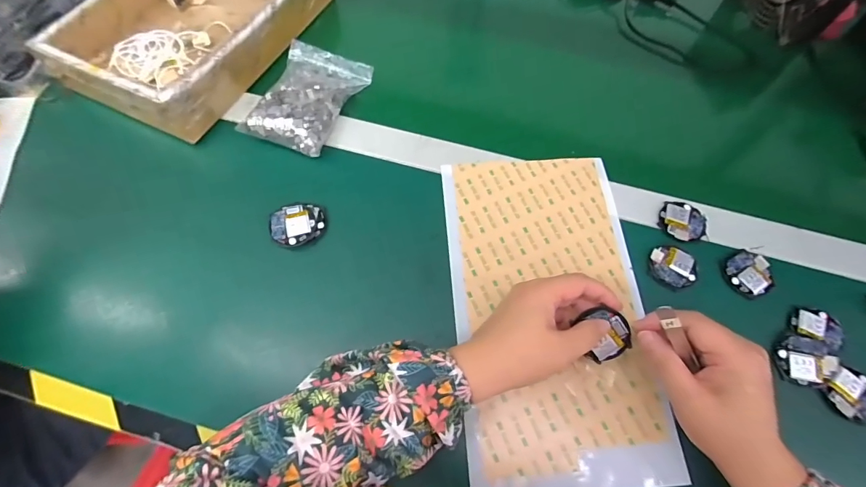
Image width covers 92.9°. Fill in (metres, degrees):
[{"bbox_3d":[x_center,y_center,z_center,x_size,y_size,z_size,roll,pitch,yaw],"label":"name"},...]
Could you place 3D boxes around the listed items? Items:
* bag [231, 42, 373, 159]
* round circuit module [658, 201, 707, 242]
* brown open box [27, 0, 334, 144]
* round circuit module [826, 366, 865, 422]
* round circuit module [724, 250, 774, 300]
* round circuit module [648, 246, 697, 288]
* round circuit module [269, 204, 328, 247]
[{"bbox_3d":[-0.134,-0.157,0.444,0.089,0.044,0.132,20,68,8],"label":"bag"},{"bbox_3d":[0.246,-0.020,0.403,0.043,0.006,0.040,0,67,-1],"label":"round circuit module"},{"bbox_3d":[-0.266,-0.257,0.473,0.194,0.074,0.273,25,69,10],"label":"brown open box"},{"bbox_3d":[0.347,0.124,0.340,0.040,0.010,0.041,0,67,-1],"label":"round circuit module"},{"bbox_3d":[0.296,0.027,0.383,0.044,0.009,0.041,0,67,-1],"label":"round circuit module"},{"bbox_3d":[0.224,0.022,0.384,0.041,0.004,0.037,15,67,6],"label":"round circuit module"},{"bbox_3d":[-0.127,-0.018,0.389,0.049,0.012,0.040,-19,68,-9],"label":"round circuit module"}]

